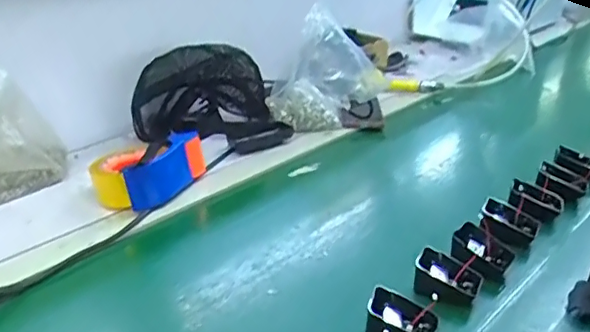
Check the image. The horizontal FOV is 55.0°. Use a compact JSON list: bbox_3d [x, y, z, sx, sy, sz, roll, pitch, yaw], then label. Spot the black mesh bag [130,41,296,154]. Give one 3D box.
[{"bbox_3d":[-0.137,-0.122,0.981,0.240,0.143,0.162,2,26,4],"label":"black mesh bag"}]

